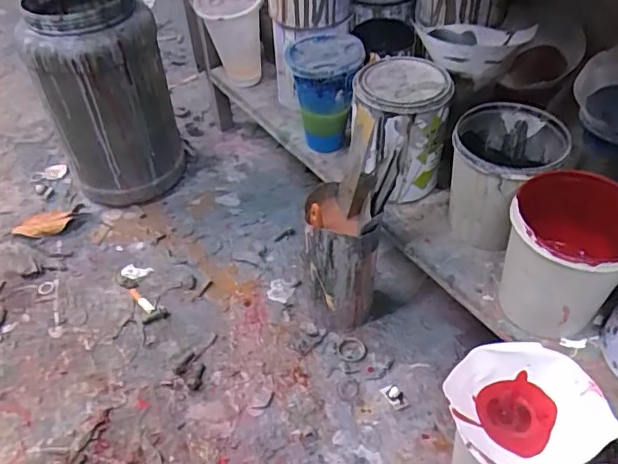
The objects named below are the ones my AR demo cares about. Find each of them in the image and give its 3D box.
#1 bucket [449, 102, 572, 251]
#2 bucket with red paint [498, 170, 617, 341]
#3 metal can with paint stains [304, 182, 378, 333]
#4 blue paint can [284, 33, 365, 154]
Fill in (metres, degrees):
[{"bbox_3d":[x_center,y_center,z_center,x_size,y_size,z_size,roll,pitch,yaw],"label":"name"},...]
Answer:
[{"bbox_3d":[0.201,-0.053,0.598,0.103,0.122,0.109,19,49,19],"label":"bucket"},{"bbox_3d":[0.234,0.025,0.515,0.105,0.124,0.101,-1,45,1],"label":"bucket with red paint"},{"bbox_3d":[0.036,0.031,0.653,0.075,0.169,0.093,-2,46,2],"label":"metal can with paint stains"},{"bbox_3d":[0.020,-0.172,0.702,0.092,0.129,0.087,-1,45,1],"label":"blue paint can"}]

